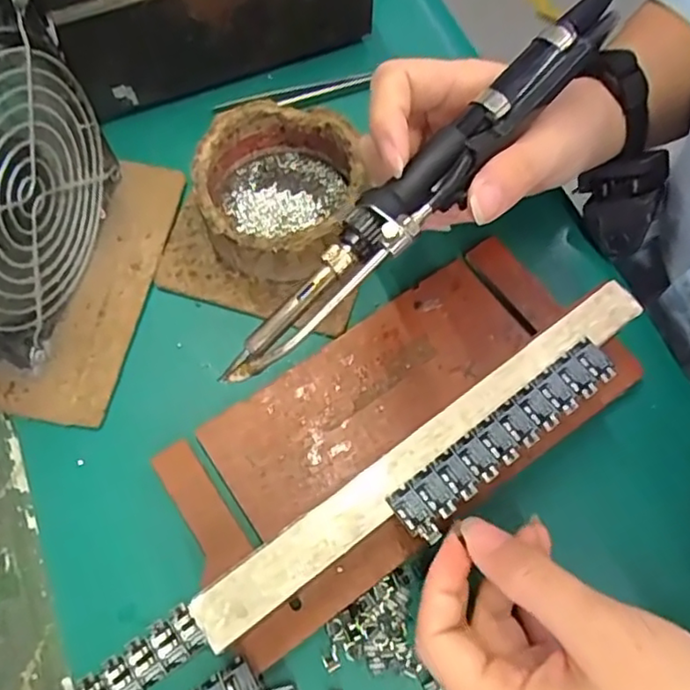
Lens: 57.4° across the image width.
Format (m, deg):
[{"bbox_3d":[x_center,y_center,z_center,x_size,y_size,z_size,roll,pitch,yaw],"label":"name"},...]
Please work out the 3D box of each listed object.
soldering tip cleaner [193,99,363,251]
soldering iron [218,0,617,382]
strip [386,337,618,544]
[{"bbox_3d":[-0.032,-0.076,0.313,0.076,0.041,0.080,0,69,1],"label":"soldering tip cleaner"},{"bbox_3d":[0.033,-0.065,0.232,0.025,0.020,0.208,43,83,14],"label":"soldering iron"},{"bbox_3d":[0.065,0.035,0.251,0.108,0.004,0.020,-36,74,-13],"label":"strip"}]

